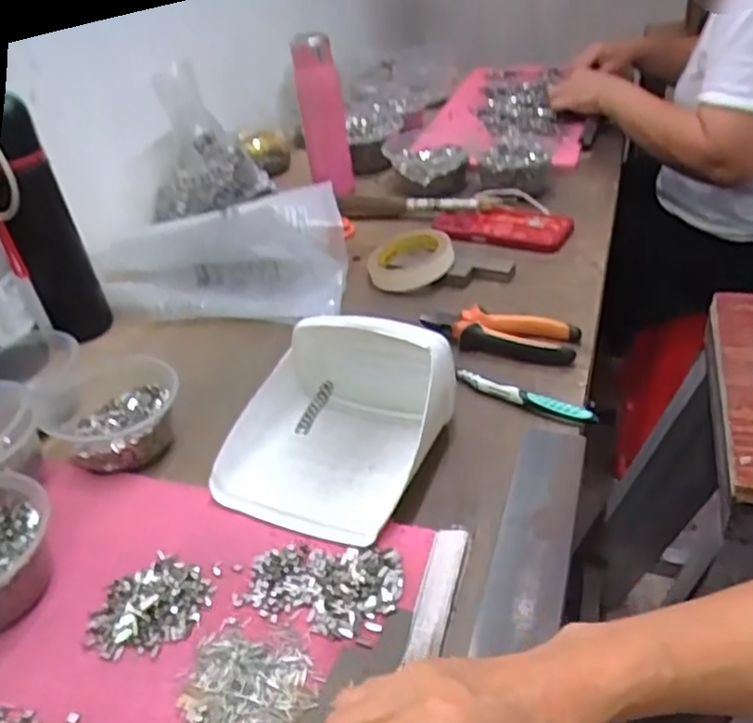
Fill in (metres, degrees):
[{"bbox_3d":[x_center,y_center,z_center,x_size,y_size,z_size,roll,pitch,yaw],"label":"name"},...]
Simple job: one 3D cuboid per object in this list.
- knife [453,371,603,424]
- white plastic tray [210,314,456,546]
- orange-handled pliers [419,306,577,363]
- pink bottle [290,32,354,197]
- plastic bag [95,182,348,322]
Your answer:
[{"bbox_3d":[0.125,0.028,0.574,0.127,0.019,0.013,17,42,32],"label":"knife"},{"bbox_3d":[-0.035,0.035,0.528,0.151,0.085,0.175,12,40,26],"label":"white plastic tray"},{"bbox_3d":[0.114,-0.027,0.641,0.148,0.020,0.048,8,38,22],"label":"orange-handled pliers"},{"bbox_3d":[-0.076,-0.353,0.988,0.071,0.223,0.060,-8,35,0],"label":"pink bottle"},{"bbox_3d":[-0.181,-0.136,0.808,0.286,0.098,0.183,-2,36,8],"label":"plastic bag"}]

